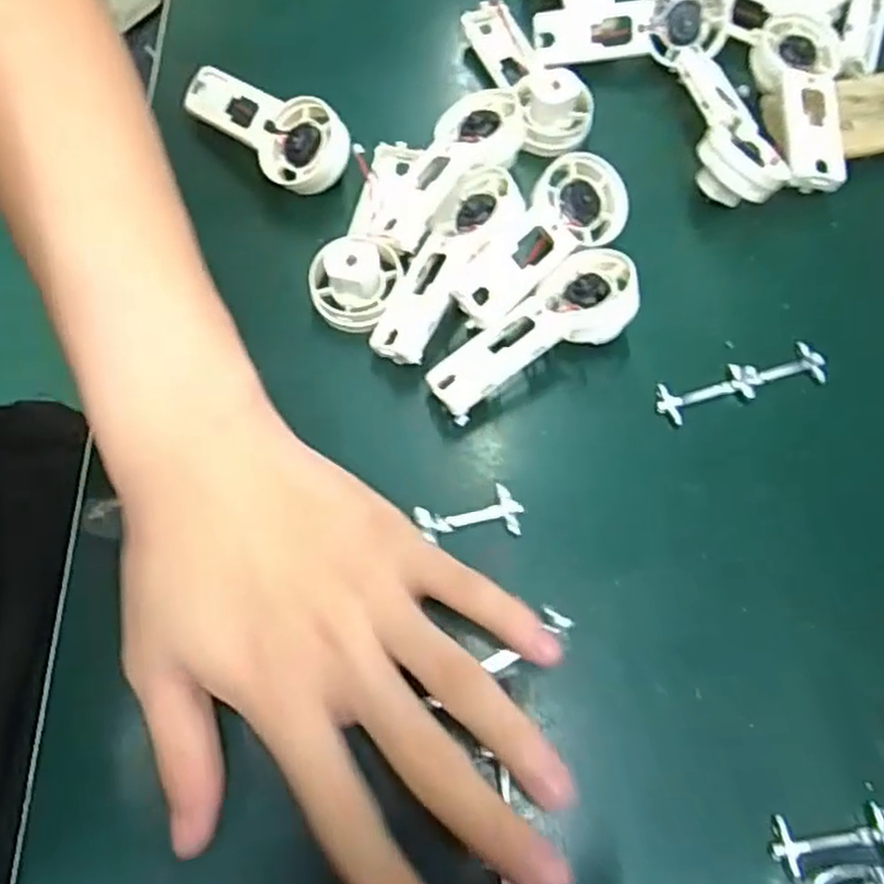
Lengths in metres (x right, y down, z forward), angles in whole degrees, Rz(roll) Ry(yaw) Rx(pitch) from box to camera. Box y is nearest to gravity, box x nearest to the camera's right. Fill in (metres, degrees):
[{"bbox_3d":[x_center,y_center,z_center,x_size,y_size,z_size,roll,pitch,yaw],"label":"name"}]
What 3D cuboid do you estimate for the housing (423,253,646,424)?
[{"bbox_3d":[0.039,-0.040,0.299,0.091,0.026,0.037,-38,72,-16],"label":"housing"}]

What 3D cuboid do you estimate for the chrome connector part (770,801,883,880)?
[{"bbox_3d":[0.124,0.127,0.238,0.037,0.007,0.017,-6,66,-4],"label":"chrome connector part"}]

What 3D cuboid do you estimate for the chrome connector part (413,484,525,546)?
[{"bbox_3d":[0.010,0.028,0.282,0.039,0.004,0.019,-10,67,-5],"label":"chrome connector part"}]

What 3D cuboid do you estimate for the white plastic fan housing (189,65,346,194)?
[{"bbox_3d":[-0.081,-0.145,0.346,0.093,0.017,0.038,33,99,20],"label":"white plastic fan housing"}]

